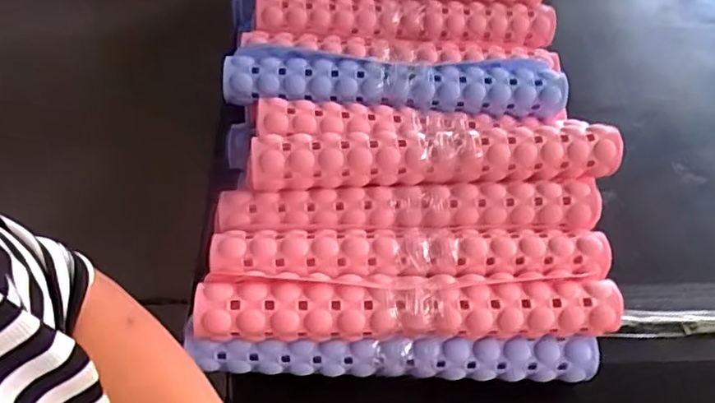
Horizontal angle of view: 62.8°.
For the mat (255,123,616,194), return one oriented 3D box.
[{"bbox_3d":[0.082,-0.044,0.588,0.368,0.059,0.046,-2,46,-7],"label":"mat"}]

